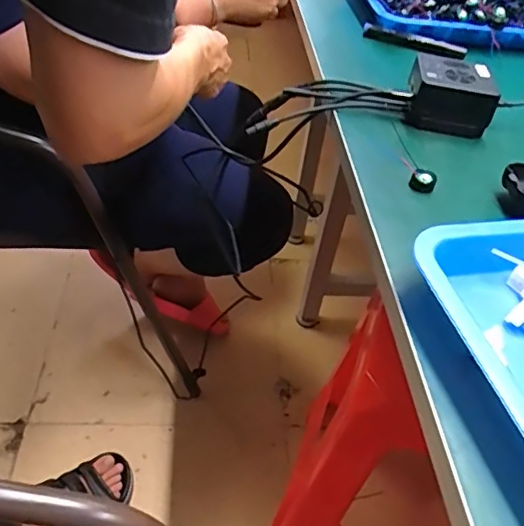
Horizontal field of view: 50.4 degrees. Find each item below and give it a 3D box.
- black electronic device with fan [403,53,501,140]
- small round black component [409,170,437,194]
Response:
[{"bbox_3d":[0.192,-0.175,0.571,0.091,0.046,0.068,13,43,4],"label":"black electronic device with fan"},{"bbox_3d":[0.140,-0.070,0.483,0.021,0.020,0.014,20,44,12],"label":"small round black component"}]

